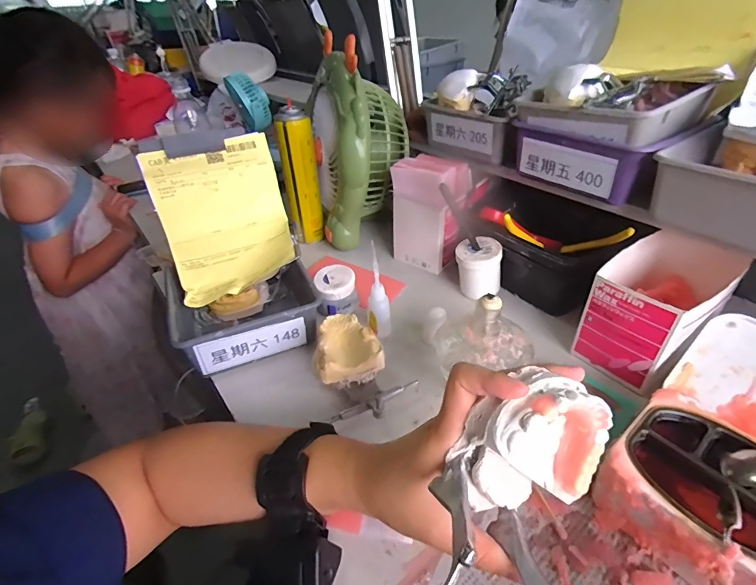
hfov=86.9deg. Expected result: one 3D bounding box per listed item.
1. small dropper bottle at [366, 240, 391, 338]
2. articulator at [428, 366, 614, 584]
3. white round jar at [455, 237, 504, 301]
[{"bbox_3d":[-0.001,-0.002,0.455,0.026,0.113,0.029,-5,36,-2],"label":"small dropper bottle"},{"bbox_3d":[0.071,0.109,0.206,0.073,0.076,0.132,17,41,26],"label":"articulator"},{"bbox_3d":[0.128,-0.030,0.512,0.057,0.061,0.054,3,37,10],"label":"white round jar"}]

